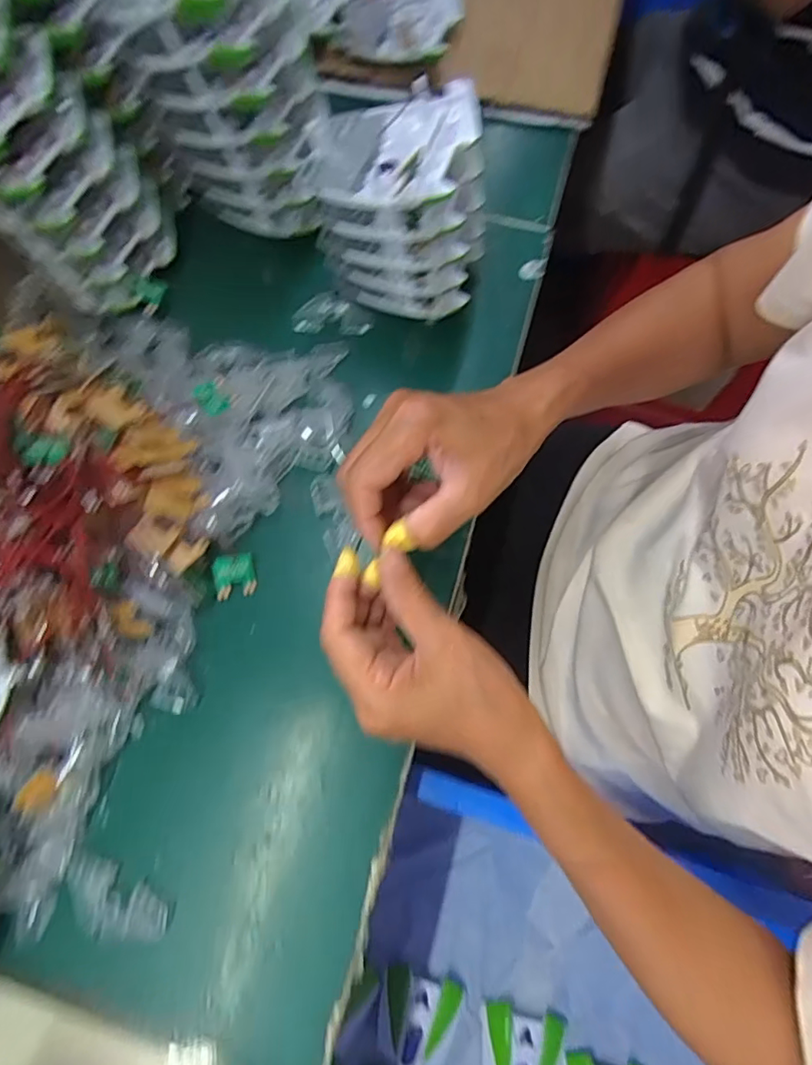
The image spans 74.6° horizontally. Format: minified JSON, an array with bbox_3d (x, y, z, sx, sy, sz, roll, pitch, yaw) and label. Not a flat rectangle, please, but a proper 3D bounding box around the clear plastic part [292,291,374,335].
[{"bbox_3d":[-0.061,-0.182,0.442,0.065,0.012,0.030,2,74,1],"label":"clear plastic part"}]

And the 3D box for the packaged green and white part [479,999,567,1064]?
[{"bbox_3d":[0.134,0.593,0.601,0.094,0.025,0.097,-1,74,1],"label":"packaged green and white part"}]

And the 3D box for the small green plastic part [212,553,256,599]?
[{"bbox_3d":[-0.122,0.030,0.379,0.027,0.007,0.030,-10,74,-2],"label":"small green plastic part"}]

